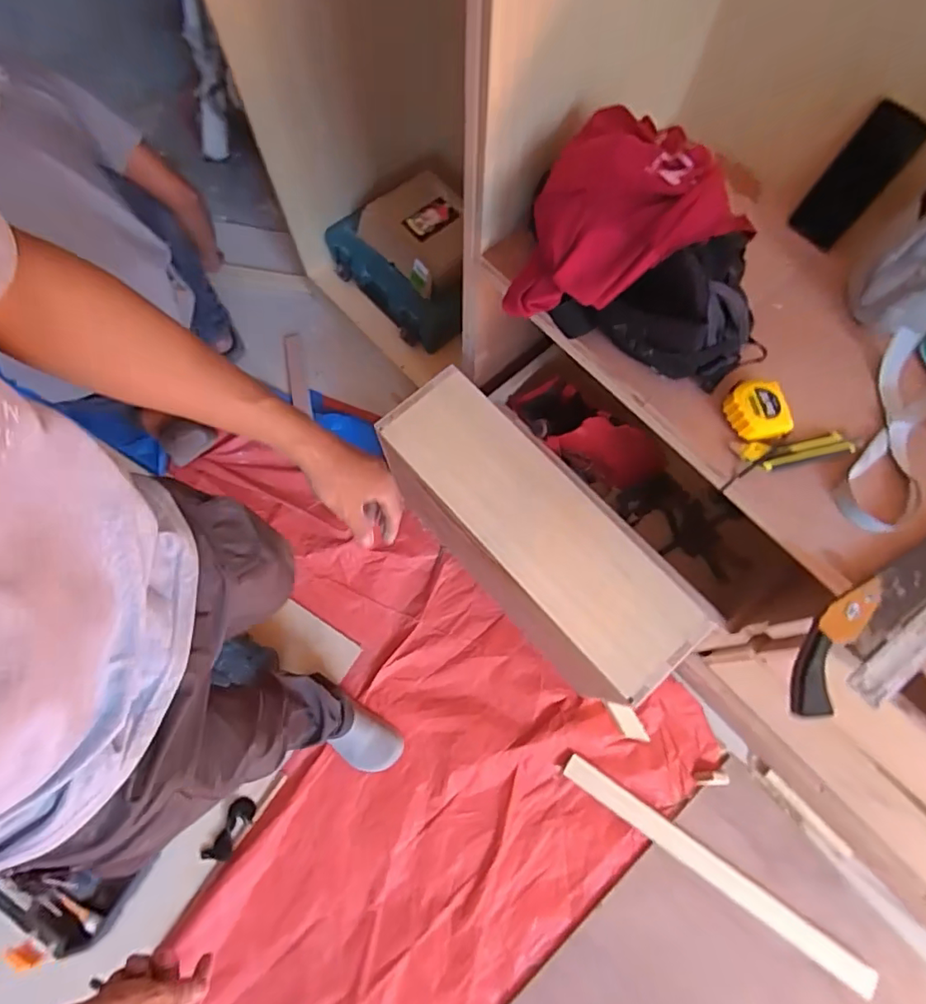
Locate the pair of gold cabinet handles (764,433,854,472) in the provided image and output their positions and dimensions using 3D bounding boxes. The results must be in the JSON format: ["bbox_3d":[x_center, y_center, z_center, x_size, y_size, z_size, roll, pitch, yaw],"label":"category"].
[{"bbox_3d":[0.425,-0.063,0.665,0.118,0.014,0.027,-11,71,-3],"label":"pair of gold cabinet handles"}]

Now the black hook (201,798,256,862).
[{"bbox_3d":[-0.475,0.670,1.090,0.059,0.028,0.128,30,73,11],"label":"black hook"}]

